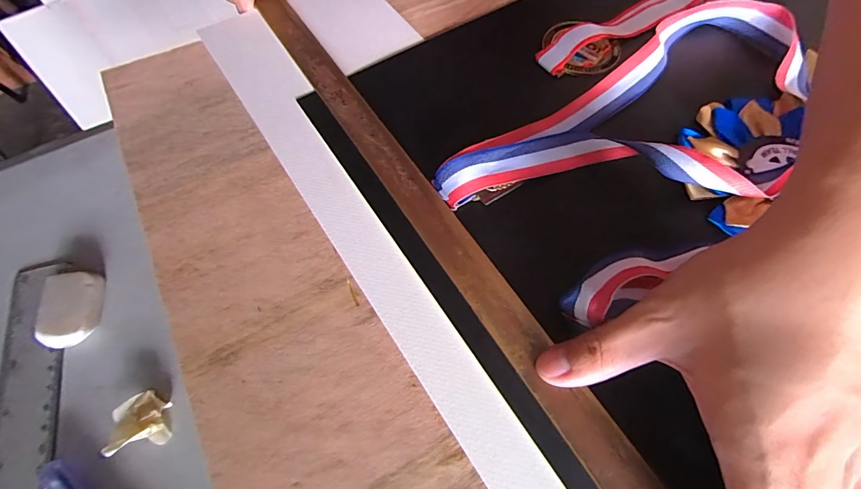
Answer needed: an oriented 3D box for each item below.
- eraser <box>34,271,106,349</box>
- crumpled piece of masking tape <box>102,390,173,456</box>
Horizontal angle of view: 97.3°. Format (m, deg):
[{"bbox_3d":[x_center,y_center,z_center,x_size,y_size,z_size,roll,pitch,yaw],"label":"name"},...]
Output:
[{"bbox_3d":[-0.197,0.035,0.209,0.026,0.012,0.040,-12,65,-4],"label":"eraser"},{"bbox_3d":[-0.142,0.086,0.185,0.020,0.013,0.026,-7,65,-2],"label":"crumpled piece of masking tape"}]

